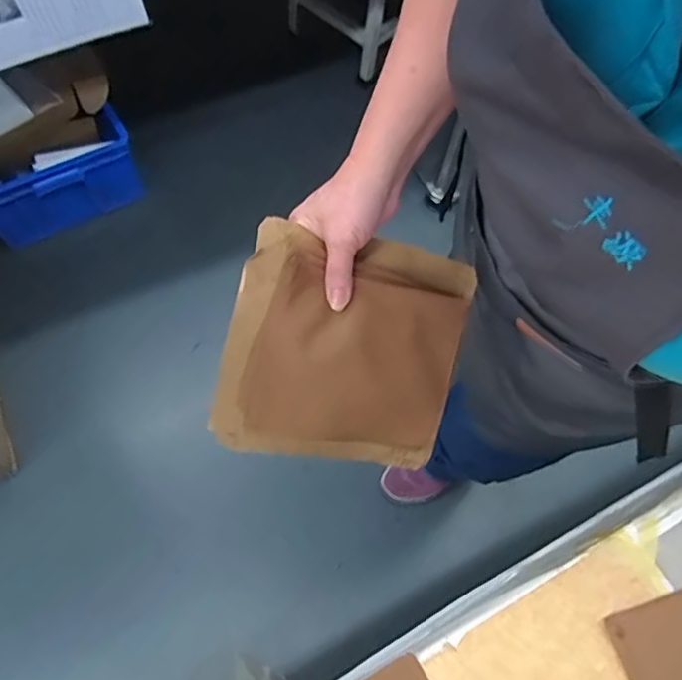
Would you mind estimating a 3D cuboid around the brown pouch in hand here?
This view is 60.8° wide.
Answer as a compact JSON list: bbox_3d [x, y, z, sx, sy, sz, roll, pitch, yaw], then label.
[{"bbox_3d":[0.009,0.007,0.500,0.214,0.025,0.194,14,94,-30],"label":"brown pouch in hand"}]

